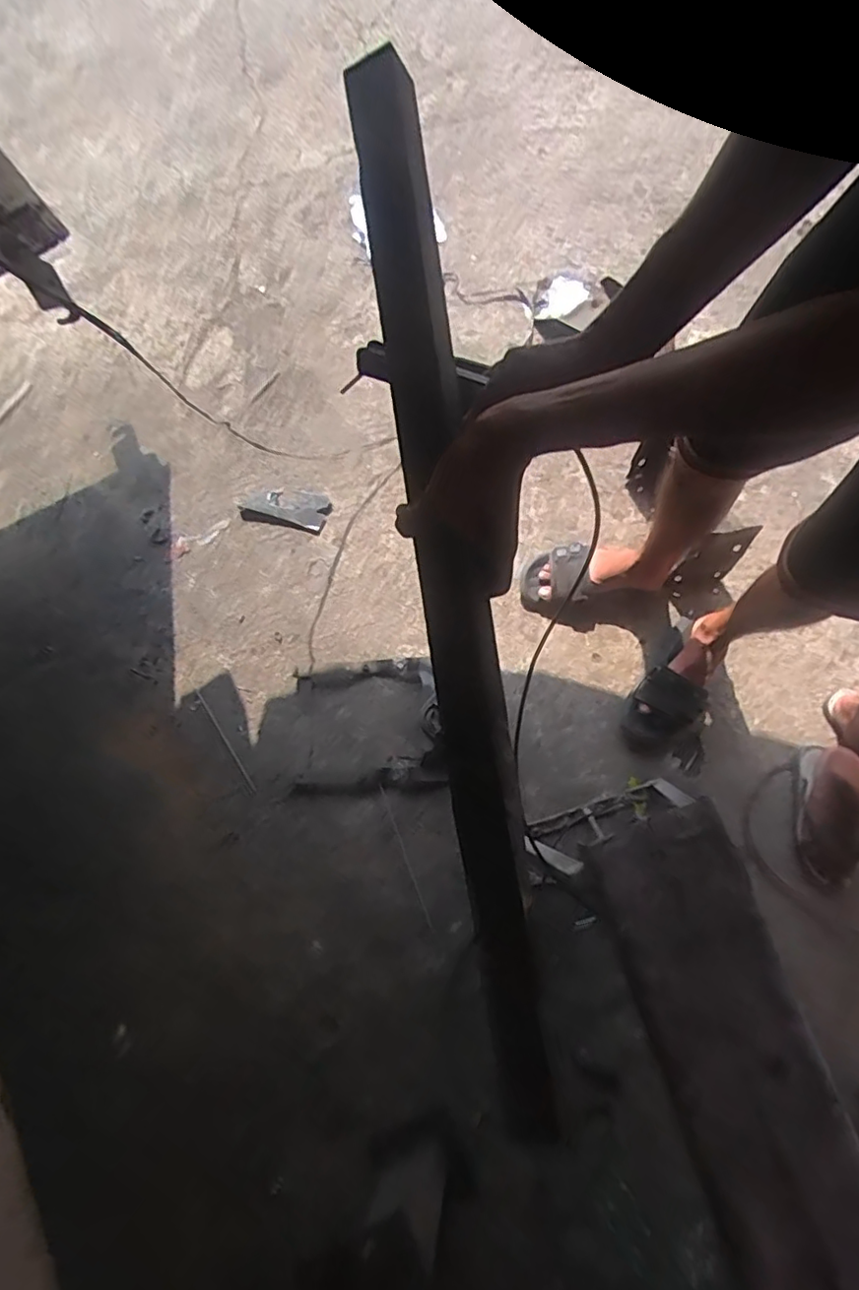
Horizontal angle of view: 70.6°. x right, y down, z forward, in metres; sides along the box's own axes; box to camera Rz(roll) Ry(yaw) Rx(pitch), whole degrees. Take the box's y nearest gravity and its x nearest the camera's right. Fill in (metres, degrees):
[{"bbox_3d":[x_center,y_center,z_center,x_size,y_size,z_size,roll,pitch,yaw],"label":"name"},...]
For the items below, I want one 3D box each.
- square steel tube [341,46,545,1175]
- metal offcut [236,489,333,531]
[{"bbox_3d":[0.021,-0.019,0.454,0.058,0.039,0.781,-8,92,-2],"label":"square steel tube"},{"bbox_3d":[-0.310,-0.307,1.315,0.195,0.012,0.075,15,81,8],"label":"metal offcut"}]

